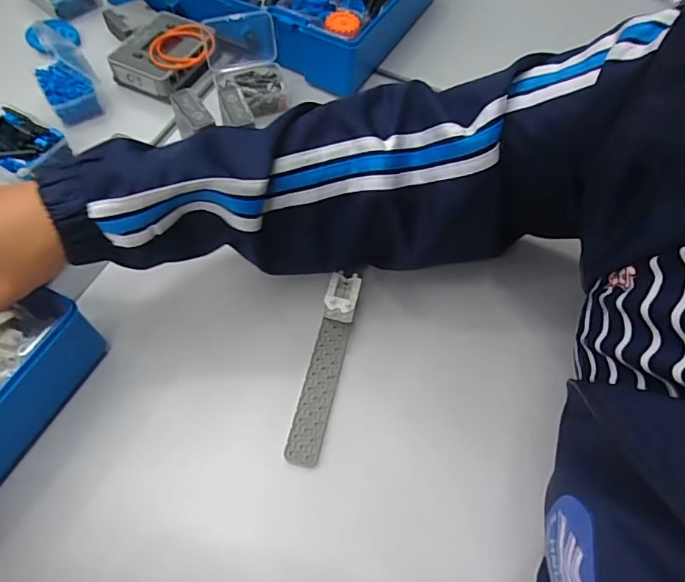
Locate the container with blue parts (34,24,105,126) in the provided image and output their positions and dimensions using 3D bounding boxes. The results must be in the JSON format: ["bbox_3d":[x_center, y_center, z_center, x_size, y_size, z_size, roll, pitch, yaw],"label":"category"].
[{"bbox_3d":[-0.292,-0.227,0.501,0.052,0.073,0.075,-28,66,-17],"label":"container with blue parts"}]

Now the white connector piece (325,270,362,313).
[{"bbox_3d":[0.000,0.001,0.394,0.026,0.007,0.040,14,47,0],"label":"white connector piece"}]

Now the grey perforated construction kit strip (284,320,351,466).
[{"bbox_3d":[-0.018,0.078,0.386,0.025,0.004,0.120,13,61,5],"label":"grey perforated construction kit strip"}]

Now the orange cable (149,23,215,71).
[{"bbox_3d":[-0.177,-0.268,0.529,0.068,0.011,0.071,-7,62,-6],"label":"orange cable"}]

